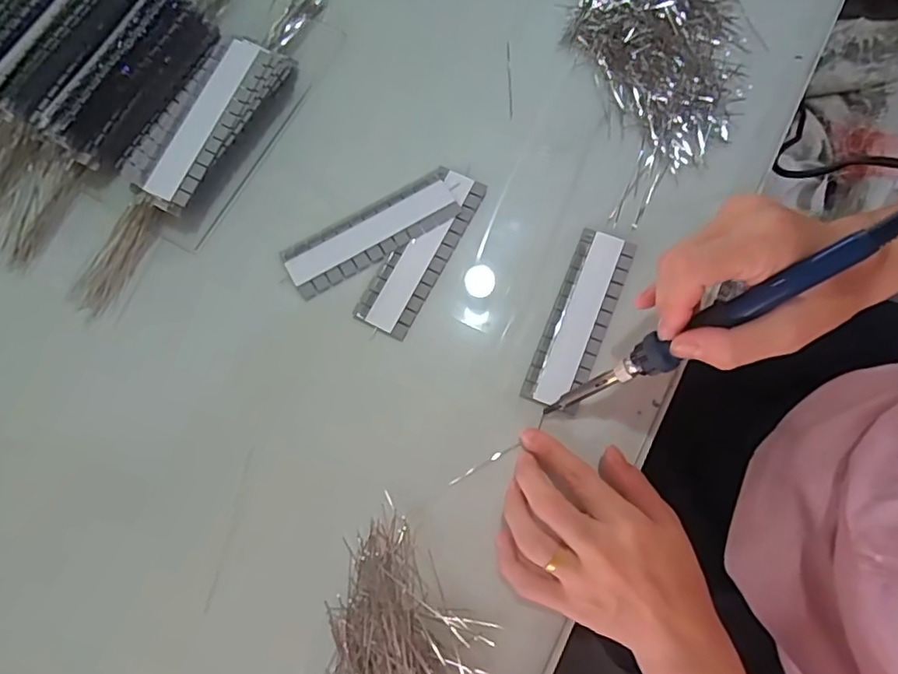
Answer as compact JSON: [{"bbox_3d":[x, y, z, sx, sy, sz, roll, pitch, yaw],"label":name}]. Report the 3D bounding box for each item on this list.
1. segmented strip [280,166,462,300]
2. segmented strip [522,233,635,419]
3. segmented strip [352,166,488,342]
[{"bbox_3d":[-0.053,-0.074,0.395,0.127,0.004,0.040,-31,79,-7],"label":"segmented strip"},{"bbox_3d":[0.089,-0.013,0.382,0.038,0.005,0.127,22,77,5],"label":"segmented strip"},{"bbox_3d":[-0.019,-0.061,0.393,0.040,0.004,0.127,28,78,6],"label":"segmented strip"}]

